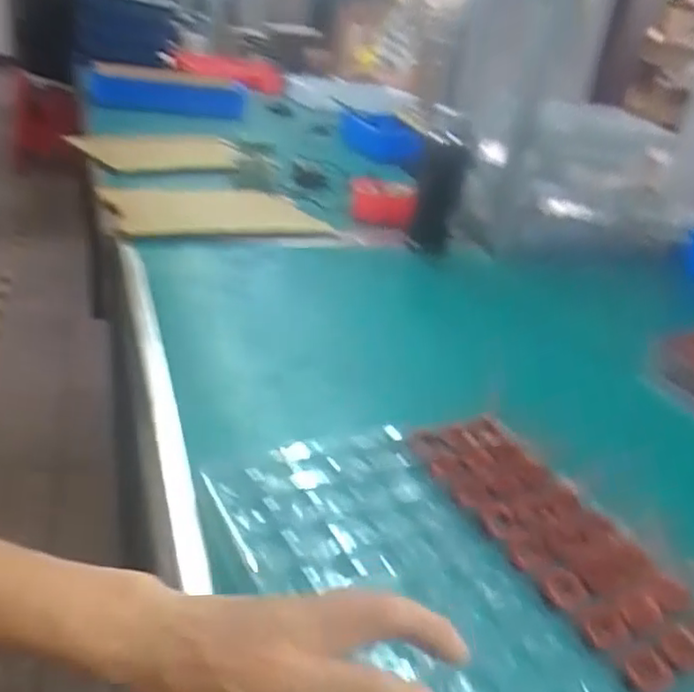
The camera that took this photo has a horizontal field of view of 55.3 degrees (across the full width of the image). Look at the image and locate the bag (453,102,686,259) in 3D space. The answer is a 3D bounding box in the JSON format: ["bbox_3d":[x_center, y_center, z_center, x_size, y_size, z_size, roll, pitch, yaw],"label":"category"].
[{"bbox_3d":[0.404,-0.287,1.197,0.368,0.248,0.123,14,27,20],"label":"bag"}]

